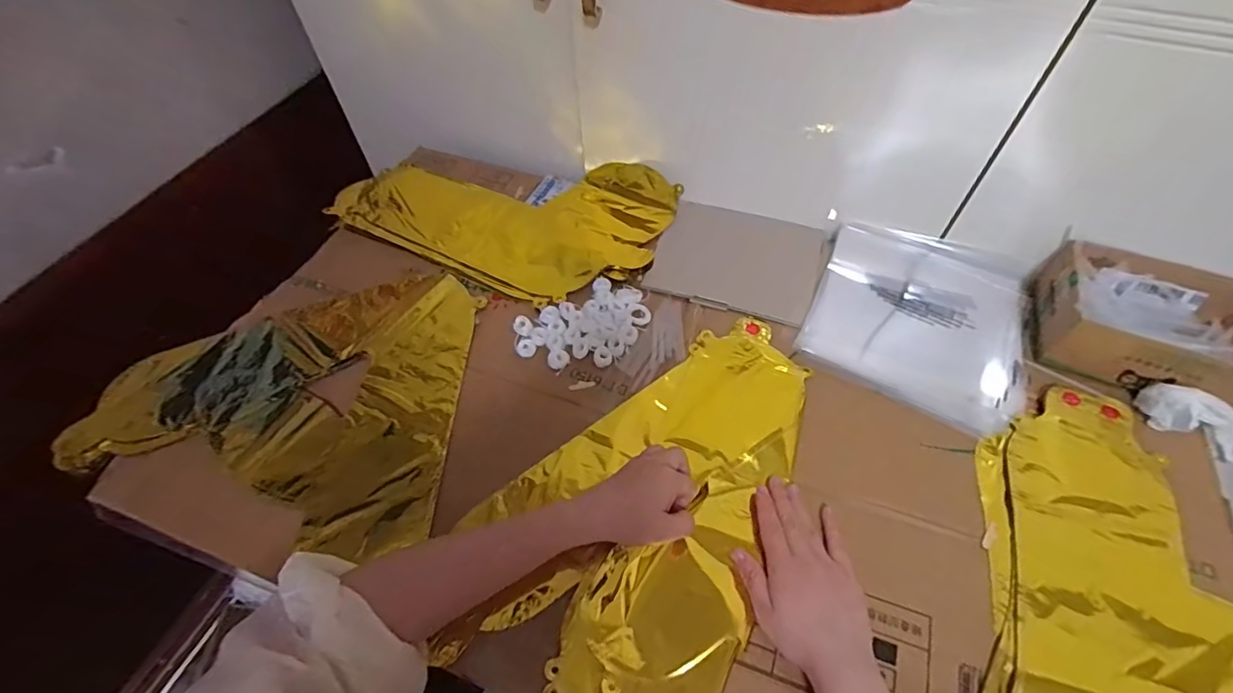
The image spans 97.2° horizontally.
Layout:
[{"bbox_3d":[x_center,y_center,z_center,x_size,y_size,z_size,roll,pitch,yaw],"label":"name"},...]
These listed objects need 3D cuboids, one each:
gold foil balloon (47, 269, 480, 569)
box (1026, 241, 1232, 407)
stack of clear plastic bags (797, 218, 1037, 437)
[{"bbox_3d":[-0.345,0.045,0.556,0.367,0.011,0.296,2,56,3],"label":"gold foil balloon"},{"bbox_3d":[0.542,-0.027,0.555,0.183,0.066,0.145,19,59,14],"label":"box"},{"bbox_3d":[0.338,-0.047,0.601,0.213,0.018,0.247,22,60,16],"label":"stack of clear plastic bags"}]

